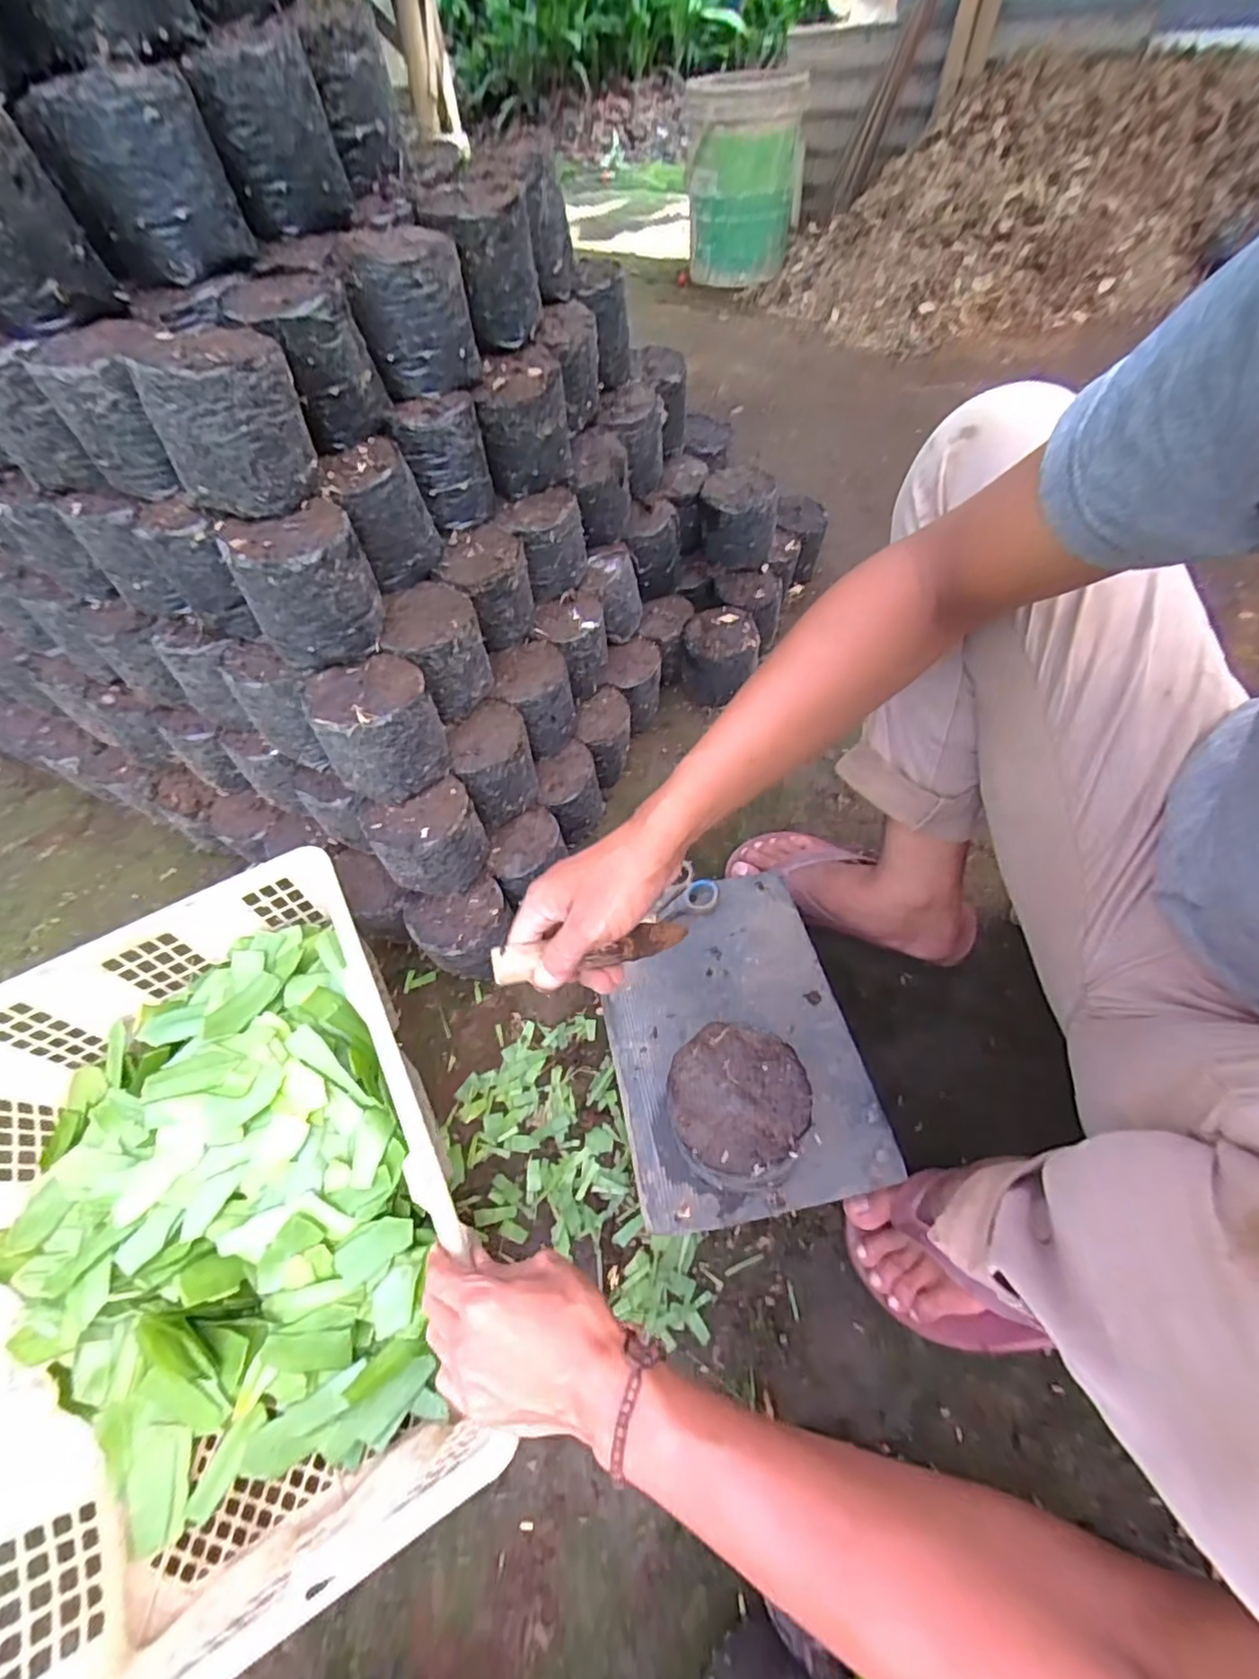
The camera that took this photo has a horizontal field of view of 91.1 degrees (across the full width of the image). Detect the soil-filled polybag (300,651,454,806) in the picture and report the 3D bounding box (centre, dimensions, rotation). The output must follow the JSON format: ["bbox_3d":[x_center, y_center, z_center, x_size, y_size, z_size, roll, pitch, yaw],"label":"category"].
[{"bbox_3d":[-0.214,-0.095,0.537,0.094,0.089,0.084,-21,59,-10],"label":"soil-filled polybag"}]

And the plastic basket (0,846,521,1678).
[{"bbox_3d":[-0.324,0.290,0.480,0.330,0.161,0.466,-25,59,-13],"label":"plastic basket"}]

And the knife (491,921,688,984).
[{"bbox_3d":[-0.023,0.076,0.428,0.142,0.015,0.025,-2,53,-25],"label":"knife"}]

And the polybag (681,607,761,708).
[{"bbox_3d":[0.119,-0.238,0.816,0.096,0.091,0.081,5,57,7],"label":"polybag"}]

